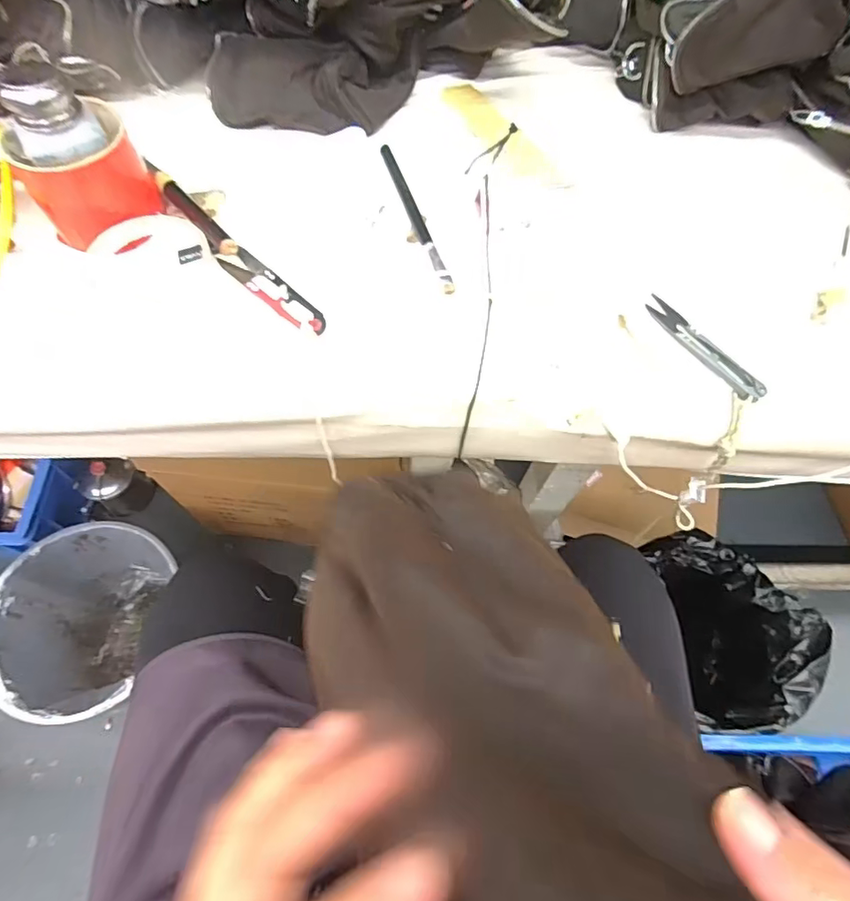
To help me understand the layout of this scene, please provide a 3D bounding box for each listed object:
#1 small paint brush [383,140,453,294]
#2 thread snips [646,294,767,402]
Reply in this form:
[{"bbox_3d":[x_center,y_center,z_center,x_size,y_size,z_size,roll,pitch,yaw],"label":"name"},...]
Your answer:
[{"bbox_3d":[-0.008,-0.175,0.390,0.008,0.006,0.154,-16,66,-11],"label":"small paint brush"},{"bbox_3d":[0.190,-0.070,0.357,0.023,0.008,0.096,-33,70,-17],"label":"thread snips"}]

